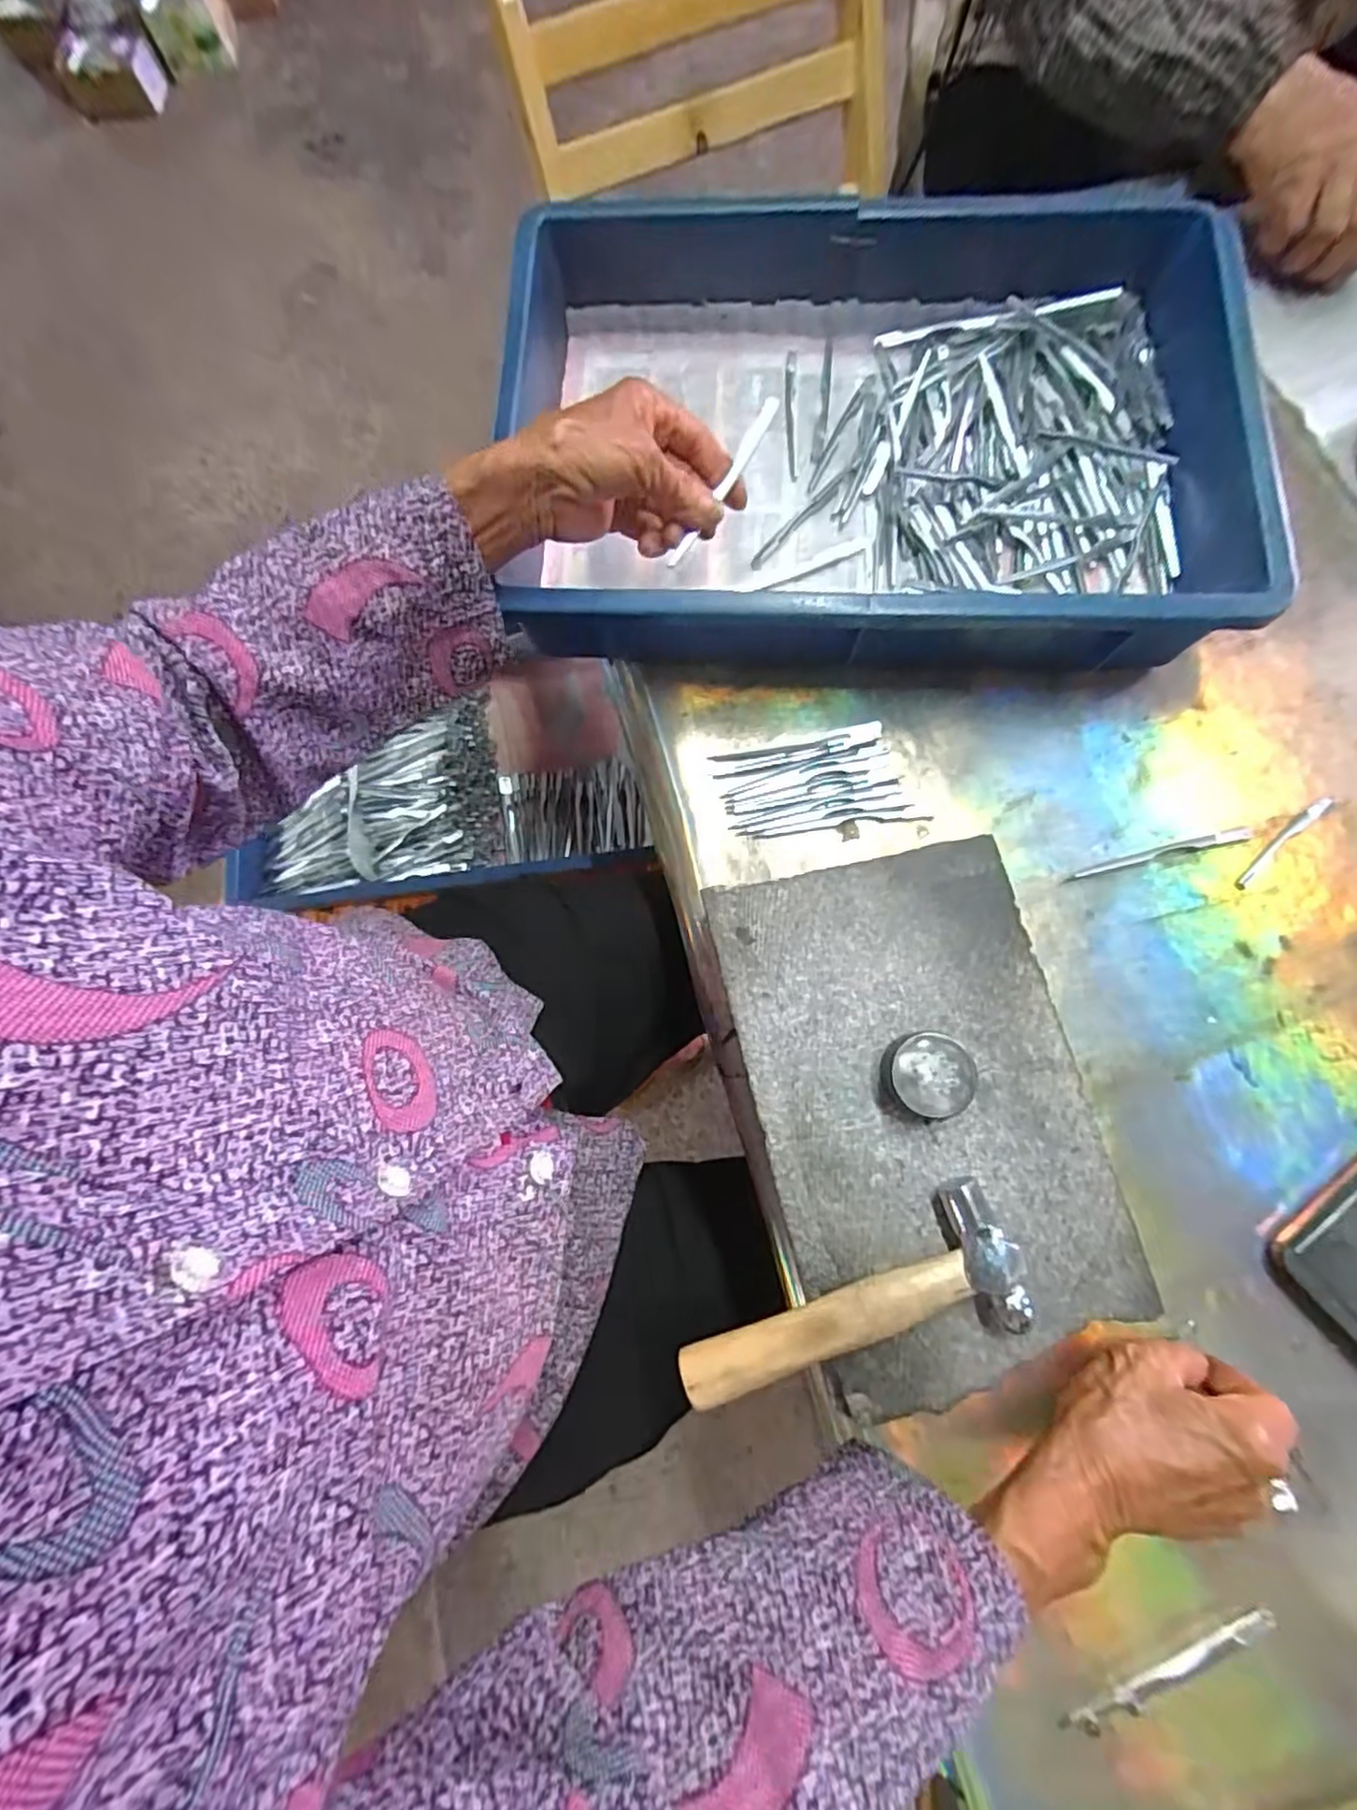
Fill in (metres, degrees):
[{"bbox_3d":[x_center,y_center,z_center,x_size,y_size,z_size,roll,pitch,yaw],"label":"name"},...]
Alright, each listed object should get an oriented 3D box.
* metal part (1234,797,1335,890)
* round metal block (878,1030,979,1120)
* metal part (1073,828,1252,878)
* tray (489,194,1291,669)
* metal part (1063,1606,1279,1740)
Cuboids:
[{"bbox_3d":[0.353,-0.038,0.390,0.084,0.004,0.010,-38,80,-7],"label":"metal part"},{"bbox_3d":[0.115,0.078,0.310,0.035,0.025,0.038,-1,78,3],"label":"round metal block"},{"bbox_3d":[0.282,-0.031,0.389,0.103,0.004,0.007,-12,78,-2],"label":"metal part"},{"bbox_3d":[0.103,-0.290,0.413,0.434,0.076,0.301,2,78,1],"label":"tray"},{"bbox_3d":[0.227,0.355,0.311,0.109,0.007,0.011,-24,78,-4],"label":"metal part"}]

